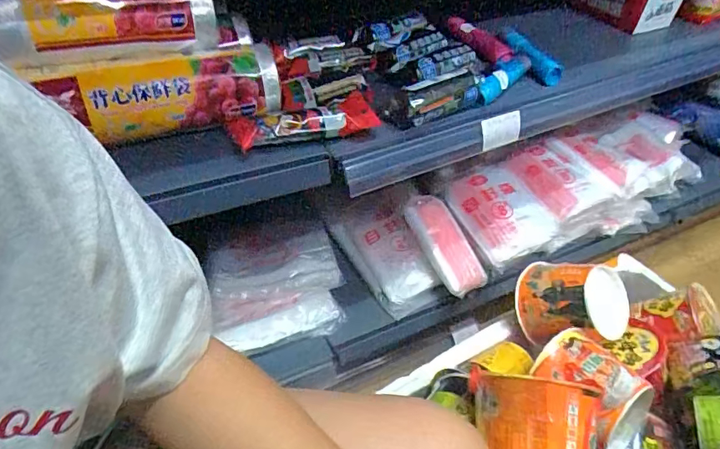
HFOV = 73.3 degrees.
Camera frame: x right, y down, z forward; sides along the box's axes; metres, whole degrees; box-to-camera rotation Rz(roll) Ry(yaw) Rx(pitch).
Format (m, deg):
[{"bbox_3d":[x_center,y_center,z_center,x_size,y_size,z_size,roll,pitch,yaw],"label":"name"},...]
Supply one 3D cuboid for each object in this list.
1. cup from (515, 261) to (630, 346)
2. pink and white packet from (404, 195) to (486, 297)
[{"bbox_3d":[0.309,0.132,0.709,0.134,0.115,0.139,4,80,-26],"label":"cup"},{"bbox_3d":[0.157,0.036,0.894,0.089,0.033,0.193,-25,79,-29],"label":"pink and white packet"}]

